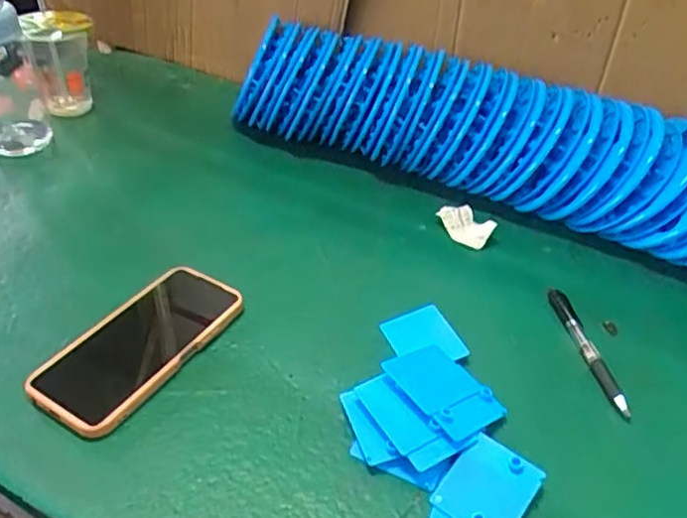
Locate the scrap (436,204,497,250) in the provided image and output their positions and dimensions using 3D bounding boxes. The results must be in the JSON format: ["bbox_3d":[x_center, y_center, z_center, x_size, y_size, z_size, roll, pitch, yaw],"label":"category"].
[{"bbox_3d":[0.126,-0.036,0.638,0.039,0.021,0.059,-16,43,-19],"label":"scrap"}]

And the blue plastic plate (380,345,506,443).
[{"bbox_3d":[0.073,0.095,0.458,0.058,0.006,0.076,-16,47,-37],"label":"blue plastic plate"}]

